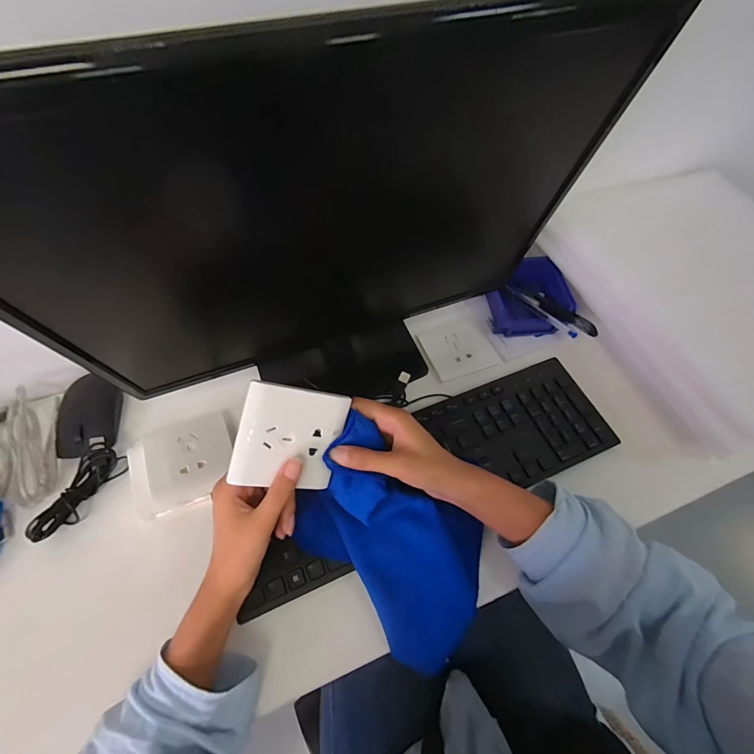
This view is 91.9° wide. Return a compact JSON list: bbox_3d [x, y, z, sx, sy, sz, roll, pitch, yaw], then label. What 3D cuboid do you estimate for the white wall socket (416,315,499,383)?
[{"bbox_3d":[0.112,-0.041,0.499,0.091,0.010,0.084,-19,61,-12],"label":"white wall socket"}]

